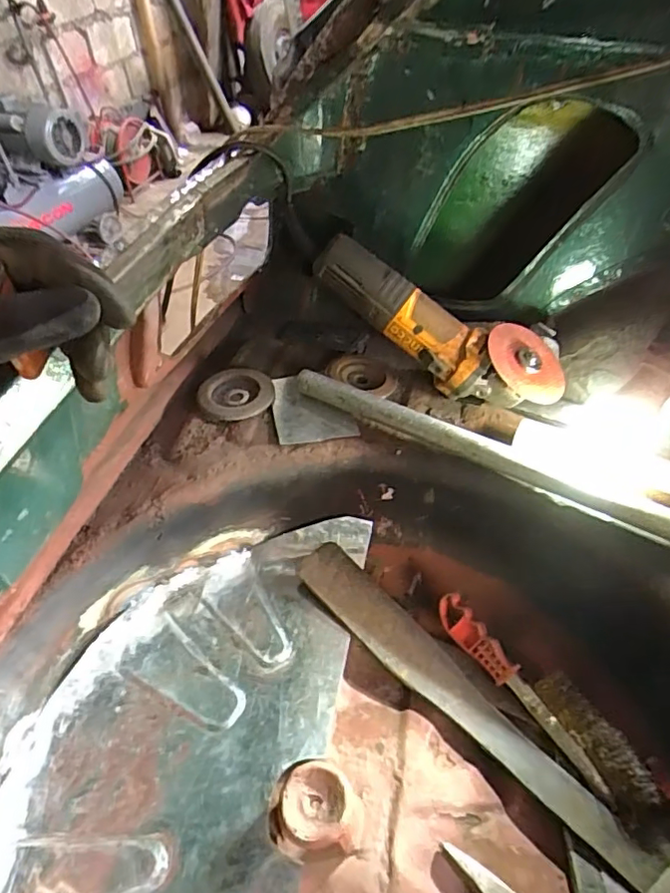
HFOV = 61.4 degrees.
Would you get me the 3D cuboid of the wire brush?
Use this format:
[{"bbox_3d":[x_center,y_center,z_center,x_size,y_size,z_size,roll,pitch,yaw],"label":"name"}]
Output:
[{"bbox_3d":[0.185,0.225,0.516,0.039,0.032,0.225,-29,49,-22],"label":"wire brush"}]

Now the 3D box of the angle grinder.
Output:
[{"bbox_3d":[0.107,-0.126,0.611,0.285,0.082,0.080,30,51,0],"label":"angle grinder"}]

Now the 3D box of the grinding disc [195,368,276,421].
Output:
[{"bbox_3d":[-0.112,-0.058,0.645,0.086,0.019,0.086,-3,45,3],"label":"grinding disc"}]

